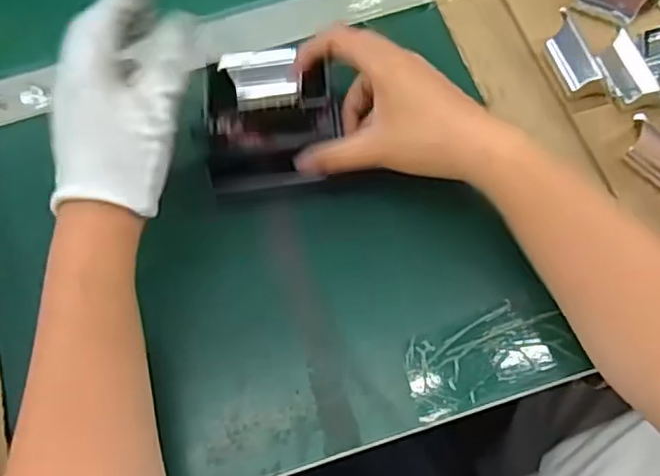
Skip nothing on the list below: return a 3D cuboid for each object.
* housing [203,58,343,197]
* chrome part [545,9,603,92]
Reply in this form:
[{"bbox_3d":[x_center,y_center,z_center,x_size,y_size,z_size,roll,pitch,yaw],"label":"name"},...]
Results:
[{"bbox_3d":[-0.040,-0.079,0.441,0.089,0.036,0.080,-7,69,-1],"label":"housing"},{"bbox_3d":[0.172,-0.129,0.460,0.025,0.027,0.053,-20,70,-5],"label":"chrome part"}]

